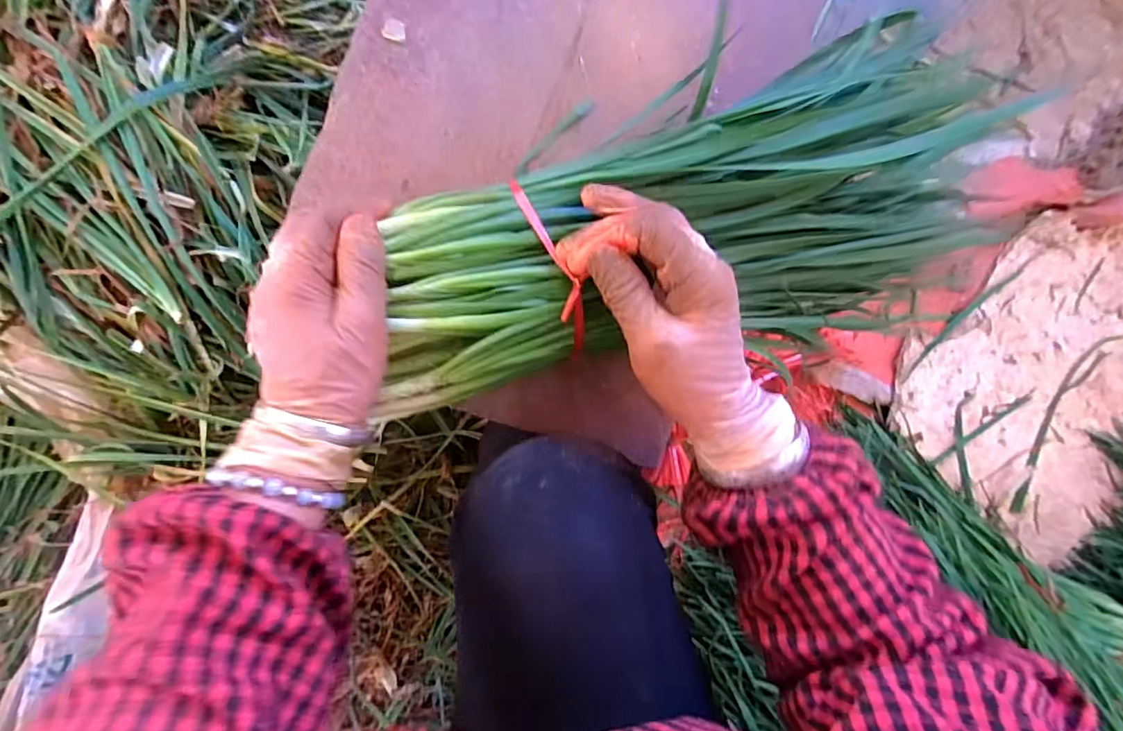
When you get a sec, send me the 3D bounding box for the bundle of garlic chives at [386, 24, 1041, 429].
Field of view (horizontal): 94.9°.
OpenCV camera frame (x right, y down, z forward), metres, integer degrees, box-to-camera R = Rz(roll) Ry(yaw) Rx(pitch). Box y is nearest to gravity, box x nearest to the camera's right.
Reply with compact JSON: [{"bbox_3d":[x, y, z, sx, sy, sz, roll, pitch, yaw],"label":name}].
[{"bbox_3d":[0.084,-0.086,0.346,0.447,0.067,0.188,-19,92,-13],"label":"bundle of garlic chives"}]

